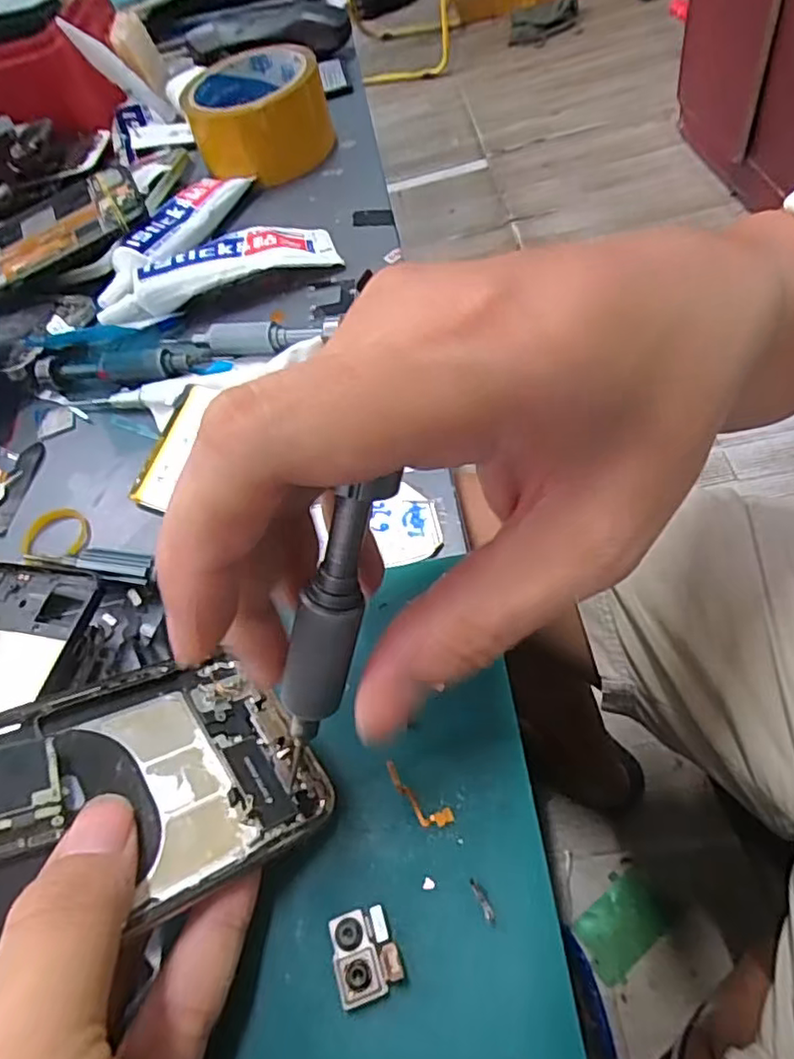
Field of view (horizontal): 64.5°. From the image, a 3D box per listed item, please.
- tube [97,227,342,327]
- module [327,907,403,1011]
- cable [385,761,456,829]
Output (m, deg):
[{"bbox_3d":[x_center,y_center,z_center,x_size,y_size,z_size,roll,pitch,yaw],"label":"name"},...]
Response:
[{"bbox_3d":[-0.101,-0.148,0.355,0.137,0.014,0.040,-21,57,-10],"label":"tube"},{"bbox_3d":[-0.008,0.107,0.159,0.016,0.004,0.019,-19,54,1],"label":"module"},{"bbox_3d":[0.005,0.076,0.179,0.024,0.004,0.008,29,68,29],"label":"cable"}]

